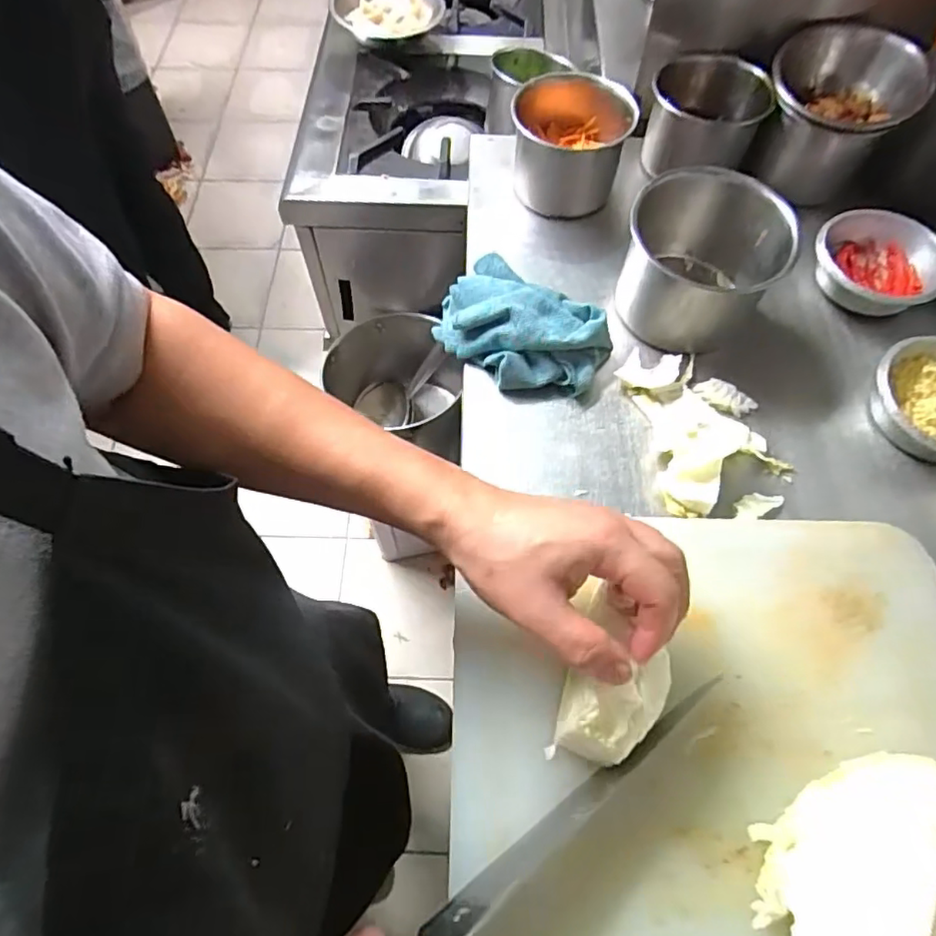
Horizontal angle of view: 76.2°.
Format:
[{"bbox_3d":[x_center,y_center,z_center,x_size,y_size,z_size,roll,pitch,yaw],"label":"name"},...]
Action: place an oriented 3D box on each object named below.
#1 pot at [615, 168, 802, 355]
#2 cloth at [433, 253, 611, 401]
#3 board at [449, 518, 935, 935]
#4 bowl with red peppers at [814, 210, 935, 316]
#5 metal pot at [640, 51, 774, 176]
[{"bbox_3d":[0.201,-0.181,0.533,0.130,0.098,0.131,22,65,10],"label":"pot"},{"bbox_3d":[0.045,-0.126,0.530,0.153,0.048,0.099,30,67,14],"label":"cloth"},{"bbox_3d":[0.155,0.213,0.353,0.326,0.023,0.383,1,63,0],"label":"board"},{"bbox_3d":[0.390,-0.194,0.570,0.106,0.043,0.111,0,63,0],"label":"bowl with red peppers"},{"bbox_3d":[0.243,-0.361,0.622,0.116,0.077,0.100,21,65,10],"label":"metal pot"}]

